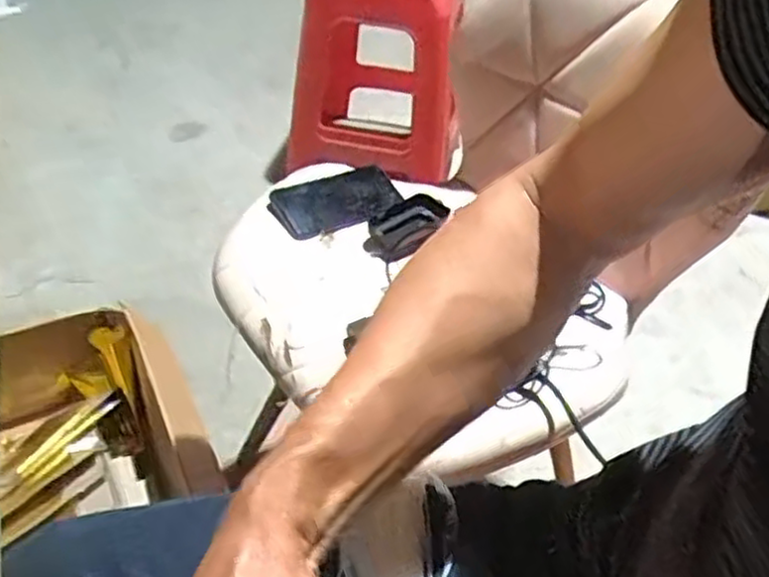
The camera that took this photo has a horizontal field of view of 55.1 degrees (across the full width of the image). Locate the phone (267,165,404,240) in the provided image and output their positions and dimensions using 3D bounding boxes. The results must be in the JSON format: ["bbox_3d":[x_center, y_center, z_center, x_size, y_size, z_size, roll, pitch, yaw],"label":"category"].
[{"bbox_3d":[-0.059,-0.107,0.902,0.168,0.017,0.069,-24,88,-31],"label":"phone"}]

